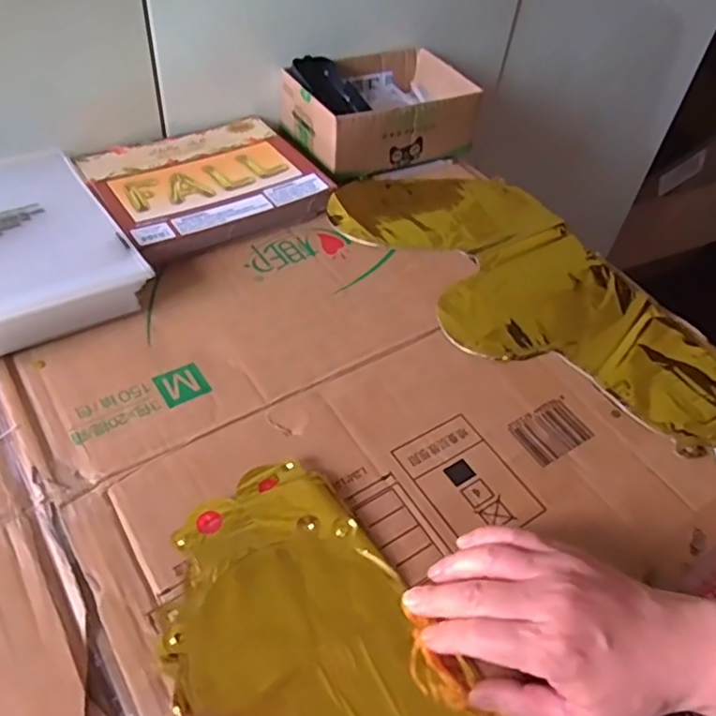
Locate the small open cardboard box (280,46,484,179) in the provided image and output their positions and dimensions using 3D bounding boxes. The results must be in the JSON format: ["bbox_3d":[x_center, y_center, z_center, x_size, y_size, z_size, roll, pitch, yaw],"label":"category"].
[{"bbox_3d":[0.017,-0.274,0.694,0.185,0.074,0.143,-14,50,-18],"label":"small open cardboard box"}]

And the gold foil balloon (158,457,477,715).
[{"bbox_3d":[-0.023,0.163,0.343,0.130,0.015,0.225,-26,55,-27],"label":"gold foil balloon"}]

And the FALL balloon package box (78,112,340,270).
[{"bbox_3d":[-0.151,-0.174,0.625,0.201,0.028,0.177,-27,55,-27],"label":"FALL balloon package box"}]

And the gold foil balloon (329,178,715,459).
[{"bbox_3d":[0.160,-0.056,0.553,0.196,0.011,0.420,-22,53,-24],"label":"gold foil balloon"}]

